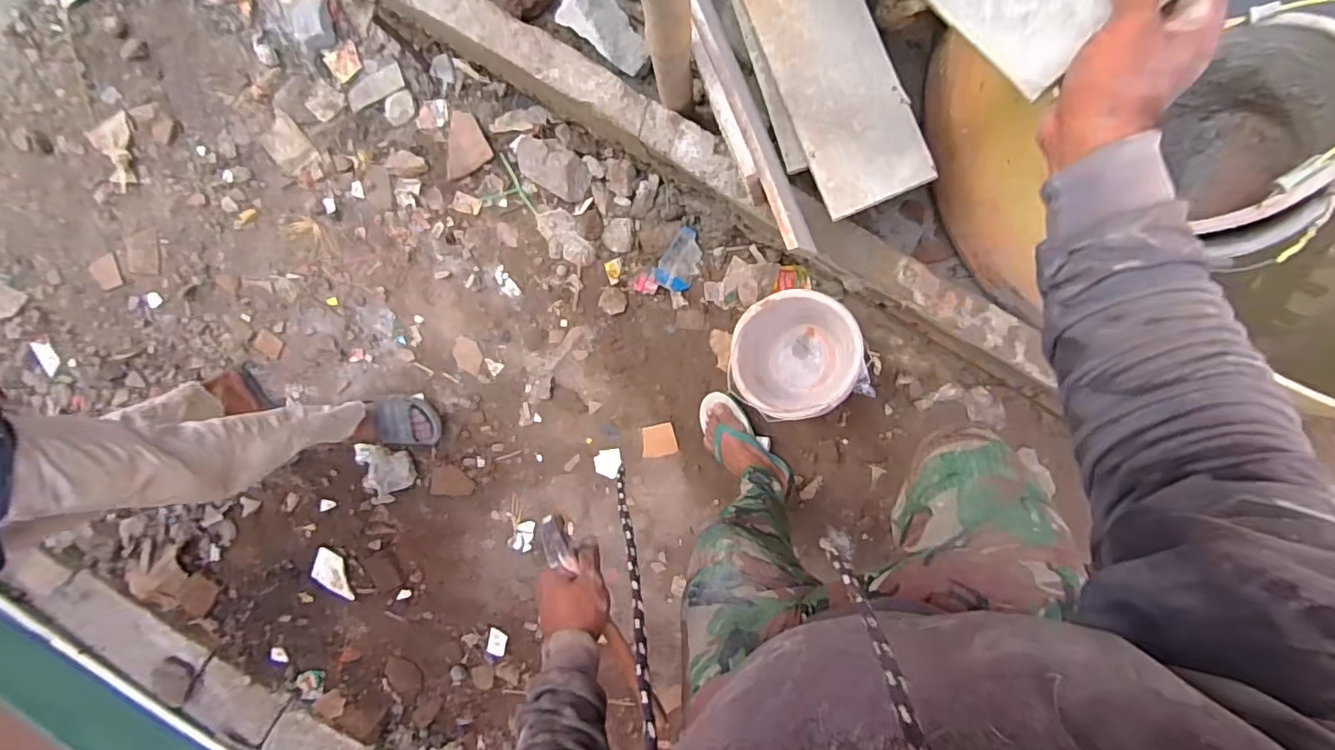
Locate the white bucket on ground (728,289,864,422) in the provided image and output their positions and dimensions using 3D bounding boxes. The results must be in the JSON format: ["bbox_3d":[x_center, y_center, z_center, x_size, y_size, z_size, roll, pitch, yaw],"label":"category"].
[{"bbox_3d":[0.263,-0.043,1.238,0.242,0.221,0.254,0,93,5],"label":"white bucket on ground"}]

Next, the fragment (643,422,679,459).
[{"bbox_3d":[-0.022,0.159,1.388,0.083,0.009,0.077,-13,92,6],"label":"fragment"}]

